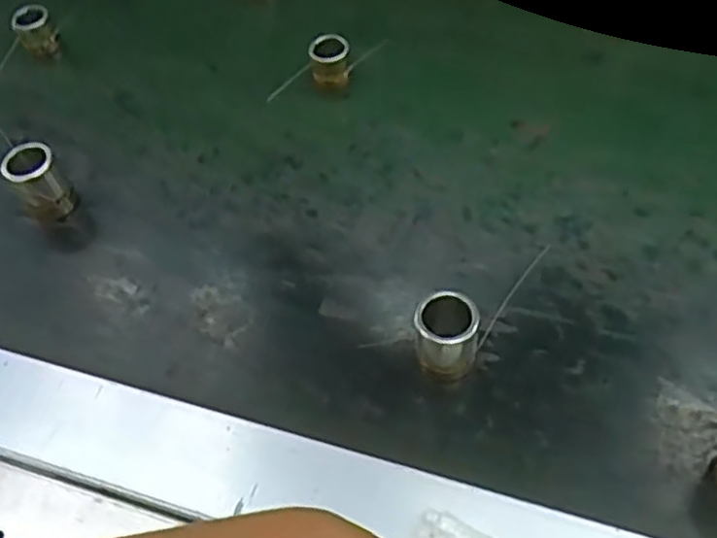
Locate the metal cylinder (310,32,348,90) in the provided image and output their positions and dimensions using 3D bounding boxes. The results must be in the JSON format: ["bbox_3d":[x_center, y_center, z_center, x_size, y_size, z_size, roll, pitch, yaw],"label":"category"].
[{"bbox_3d":[-0.014,-0.102,0.364,0.018,0.022,0.017,-2,55,3],"label":"metal cylinder"}]

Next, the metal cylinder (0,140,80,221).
[{"bbox_3d":[-0.141,-0.038,0.324,0.022,0.032,0.018,-31,59,-16],"label":"metal cylinder"}]

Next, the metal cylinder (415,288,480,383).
[{"bbox_3d":[0.033,0.025,0.270,0.022,0.034,0.019,5,56,8],"label":"metal cylinder"}]

